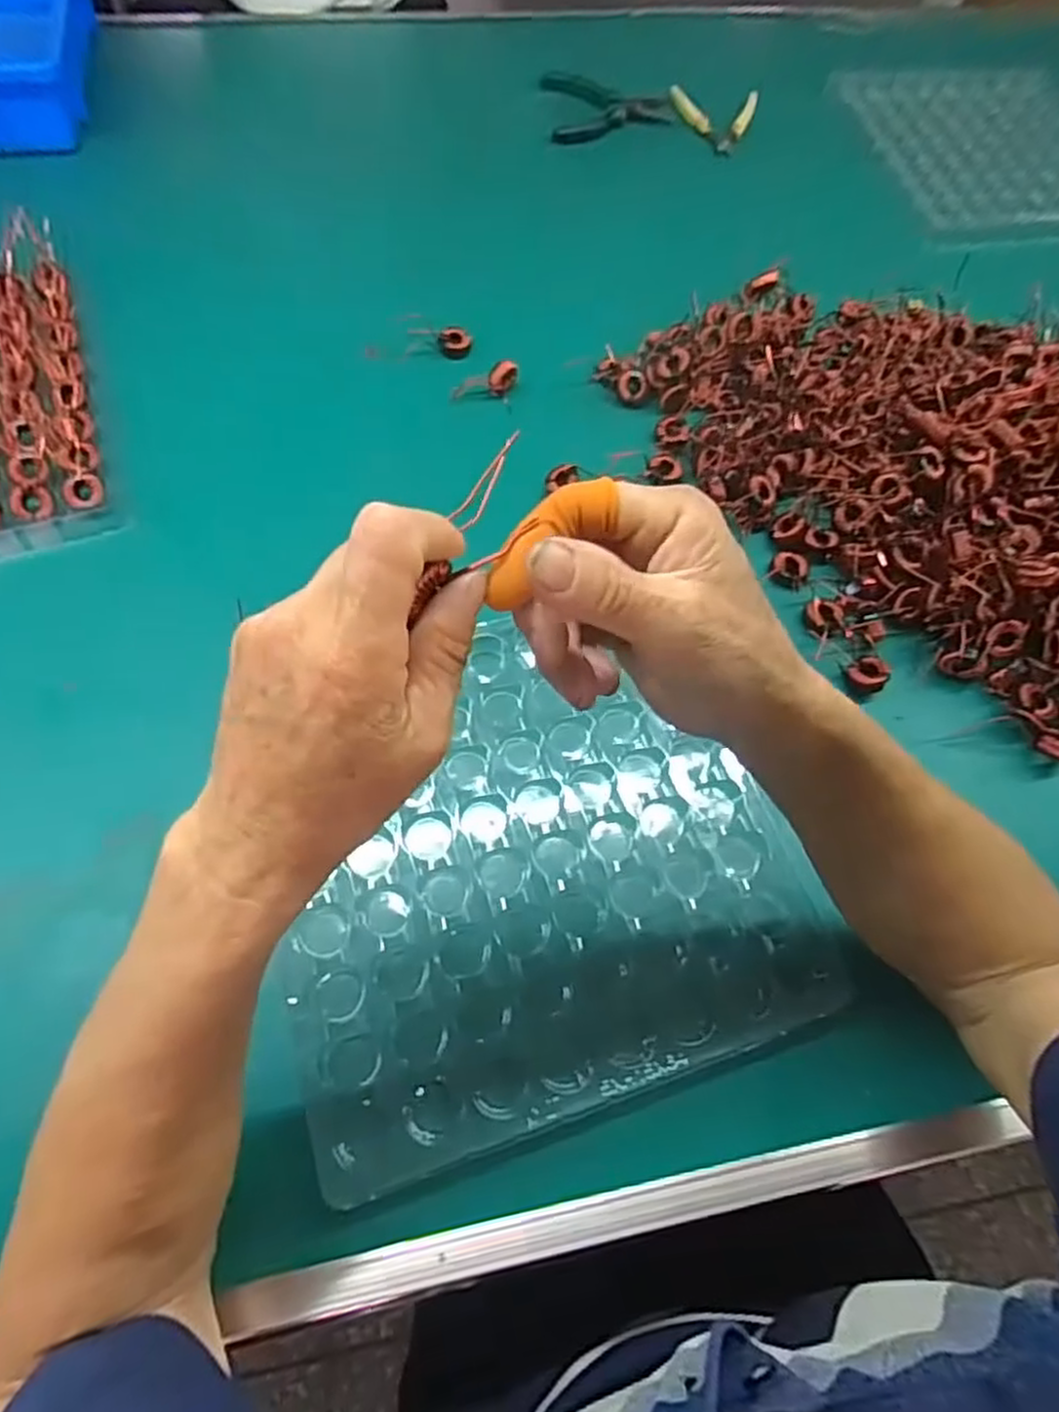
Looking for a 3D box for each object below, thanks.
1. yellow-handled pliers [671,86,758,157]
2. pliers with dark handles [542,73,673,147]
[{"bbox_3d":[0.202,-0.639,0.812,0.094,0.014,0.102,4,62,-1],"label":"yellow-handled pliers"},{"bbox_3d":[0.077,-0.632,0.794,0.141,0.022,0.095,11,62,3],"label":"pliers with dark handles"}]

